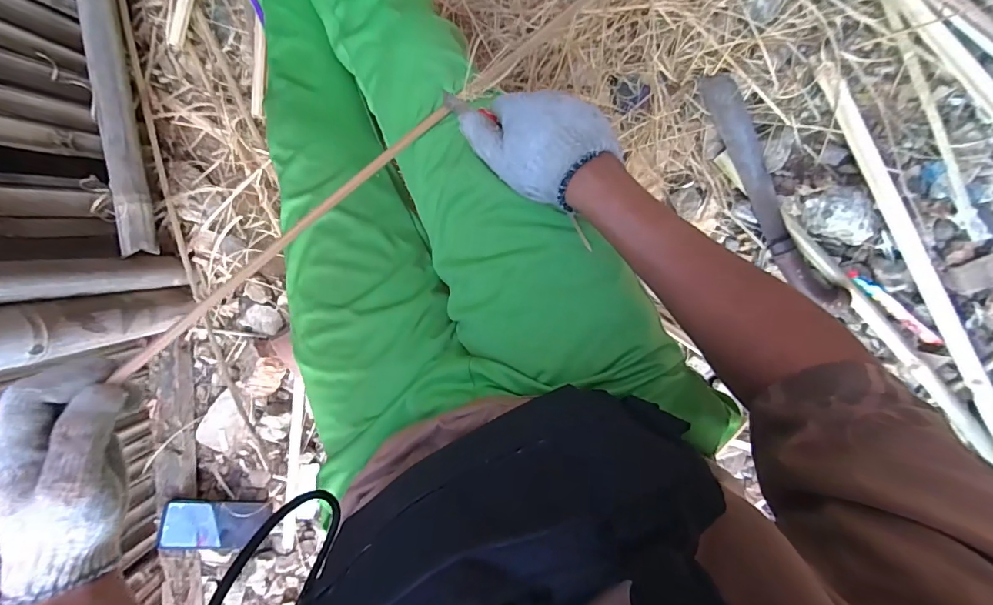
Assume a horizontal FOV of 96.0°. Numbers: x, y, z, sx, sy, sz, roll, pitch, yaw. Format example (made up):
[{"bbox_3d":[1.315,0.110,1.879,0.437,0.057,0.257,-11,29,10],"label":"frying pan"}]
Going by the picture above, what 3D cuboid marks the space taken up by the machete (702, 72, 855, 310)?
[{"bbox_3d":[0.415,-0.160,0.675,0.063,0.028,0.395,-30,94,5],"label":"machete"}]

